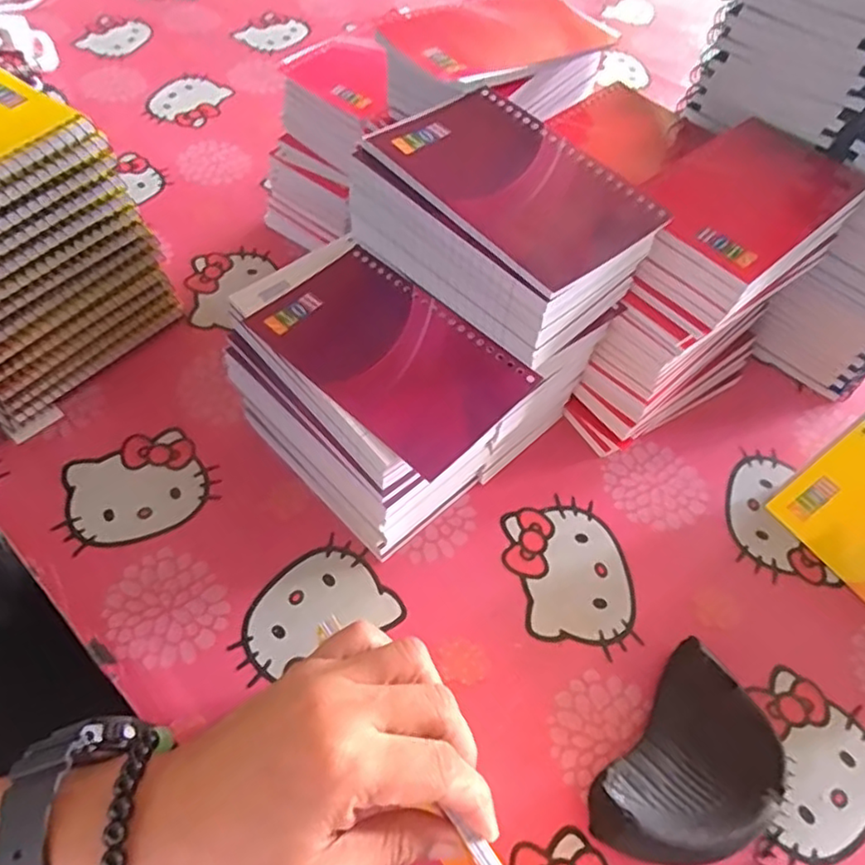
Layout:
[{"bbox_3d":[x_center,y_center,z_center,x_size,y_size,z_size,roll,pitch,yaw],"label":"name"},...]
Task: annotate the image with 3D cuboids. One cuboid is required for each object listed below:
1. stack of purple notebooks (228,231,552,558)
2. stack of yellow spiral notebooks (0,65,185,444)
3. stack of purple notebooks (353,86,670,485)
[{"bbox_3d":[-0.038,-0.008,0.353,0.146,0.118,0.096,39,61,20],"label":"stack of purple notebooks"},{"bbox_3d":[-0.256,-0.105,0.376,0.094,0.154,0.141,30,58,15],"label":"stack of yellow spiral notebooks"},{"bbox_3d":[0.029,-0.073,0.366,0.086,0.173,0.135,-37,66,-26],"label":"stack of purple notebooks"}]

